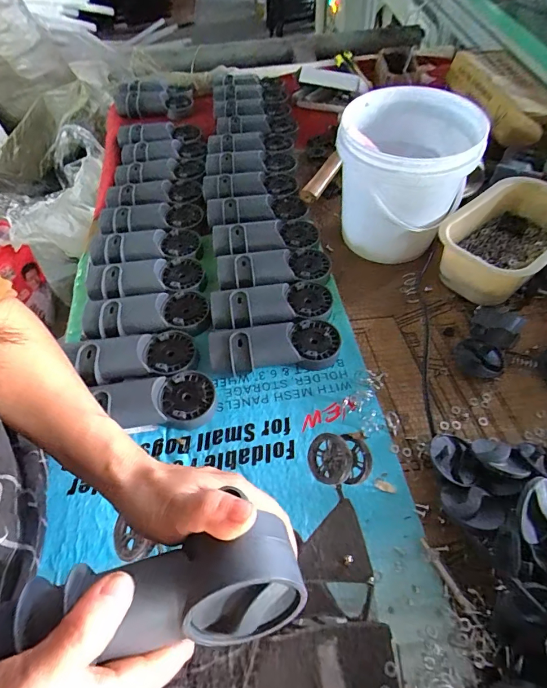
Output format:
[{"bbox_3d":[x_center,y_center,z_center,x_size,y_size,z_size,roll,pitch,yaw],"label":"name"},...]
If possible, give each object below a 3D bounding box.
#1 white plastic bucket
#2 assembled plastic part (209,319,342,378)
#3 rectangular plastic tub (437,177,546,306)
[{"bbox_3d":[0.177,-0.221,0.566,0.175,0.178,0.166,14,57,13],"label":"white plastic bucket"},{"bbox_3d":[0.002,0.003,0.495,0.159,0.042,0.059,-8,55,-2],"label":"assembled plastic part"},{"bbox_3d":[0.320,-0.137,0.552,0.198,0.085,0.130,-36,60,-20],"label":"rectangular plastic tub"}]

